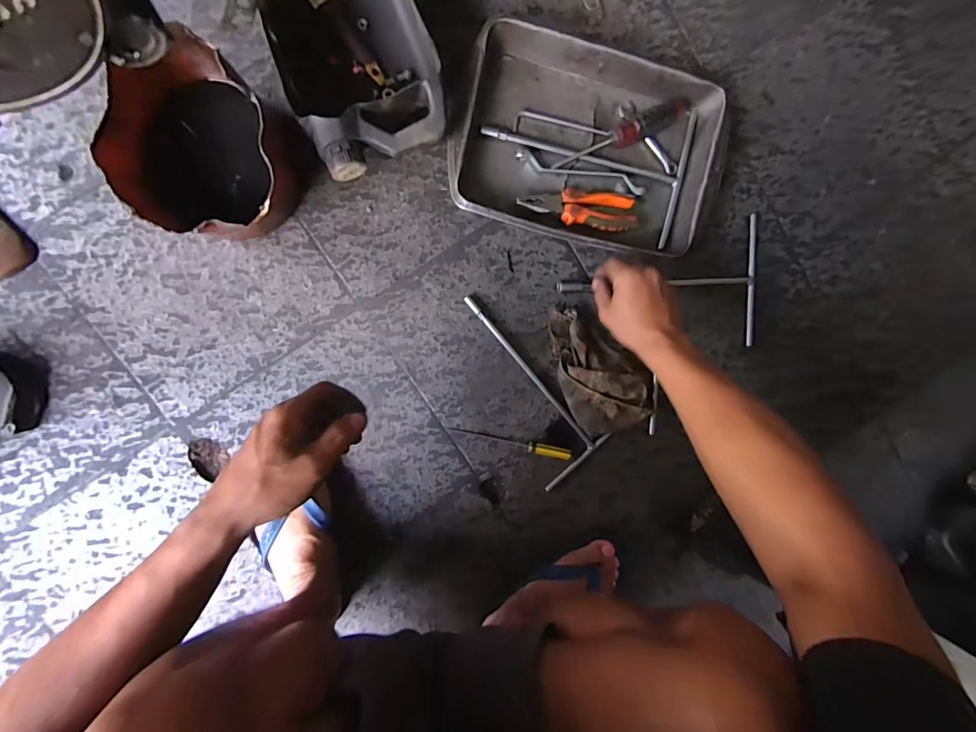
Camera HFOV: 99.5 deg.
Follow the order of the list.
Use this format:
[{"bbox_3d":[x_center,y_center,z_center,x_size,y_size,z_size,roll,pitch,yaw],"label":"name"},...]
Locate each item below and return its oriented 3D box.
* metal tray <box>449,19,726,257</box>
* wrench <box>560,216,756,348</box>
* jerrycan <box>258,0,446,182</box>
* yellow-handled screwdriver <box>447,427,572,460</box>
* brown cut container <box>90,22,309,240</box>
[{"bbox_3d":[0.135,-0.295,0.564,0.354,0.043,0.245,11,94,-7],"label":"metal tray"},{"bbox_3d":[0.254,-0.126,0.610,0.305,0.012,0.190,-1,96,-6],"label":"wrench"},{"bbox_3d":[-0.174,-0.404,0.495,0.170,0.091,0.331,-18,97,-4],"label":"jerrycan"},{"bbox_3d":[0.034,0.113,0.606,0.183,0.012,0.017,13,94,-7],"label":"yellow-handled screwdriver"},{"bbox_3d":[-0.316,-0.249,0.482,0.159,0.113,0.196,2,95,-6],"label":"brown cut container"}]

